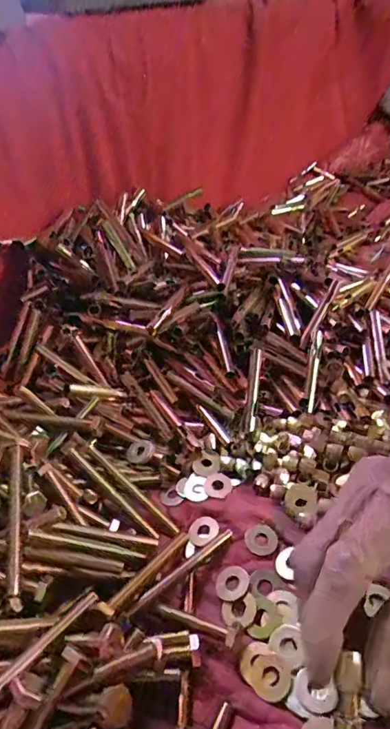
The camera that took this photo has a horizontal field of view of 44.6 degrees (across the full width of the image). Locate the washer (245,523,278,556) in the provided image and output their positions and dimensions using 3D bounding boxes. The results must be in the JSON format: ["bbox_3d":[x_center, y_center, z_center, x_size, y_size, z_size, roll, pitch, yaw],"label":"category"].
[{"bbox_3d":[0.049,0.131,0.355,0.022,0.004,0.026,-29,39,-23],"label":"washer"}]

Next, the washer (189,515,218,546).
[{"bbox_3d":[0.006,0.130,0.372,0.024,0.004,0.021,-38,49,-9],"label":"washer"}]

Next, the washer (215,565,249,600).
[{"bbox_3d":[0.026,0.153,0.332,0.023,0.004,0.024,-8,35,6],"label":"washer"}]

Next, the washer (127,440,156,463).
[{"bbox_3d":[-0.048,0.079,0.431,0.023,0.006,0.023,-8,35,6],"label":"washer"}]

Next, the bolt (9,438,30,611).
[{"bbox_3d":[-0.117,0.101,0.314,0.009,0.014,0.109,-10,57,-3],"label":"bolt"}]

